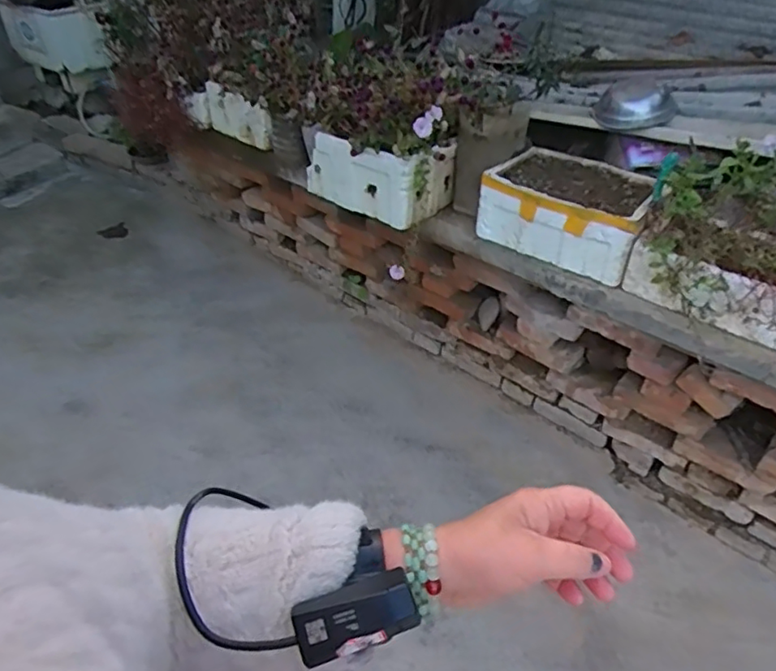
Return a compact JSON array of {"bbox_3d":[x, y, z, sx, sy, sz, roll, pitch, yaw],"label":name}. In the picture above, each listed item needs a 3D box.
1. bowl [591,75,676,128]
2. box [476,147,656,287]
[{"bbox_3d":[0.645,-0.607,1.534,0.198,0.080,0.203,12,42,17],"label":"bowl"},{"bbox_3d":[0.464,-0.311,1.491,0.400,0.180,0.283,27,48,30],"label":"box"}]

